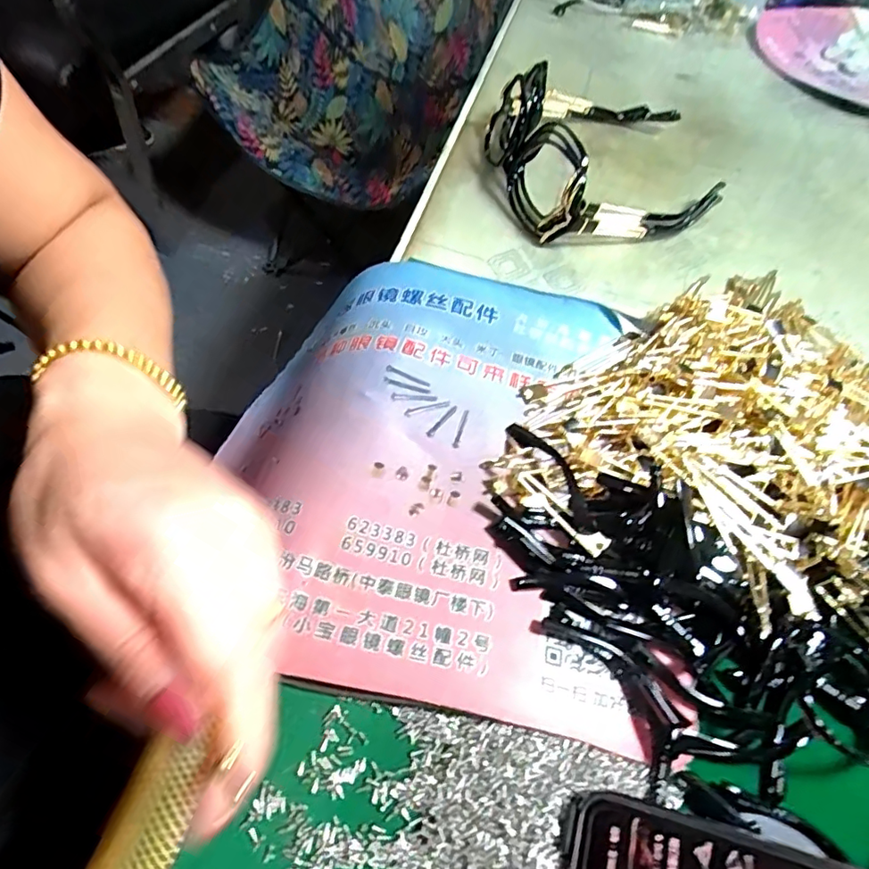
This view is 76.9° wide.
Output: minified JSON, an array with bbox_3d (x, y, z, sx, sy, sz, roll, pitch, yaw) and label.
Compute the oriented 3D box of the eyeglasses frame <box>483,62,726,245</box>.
[{"bbox_3d":[0.131,-0.220,0.407,0.166,0.052,0.147,-13,62,-11],"label":"eyeglasses frame"}]

